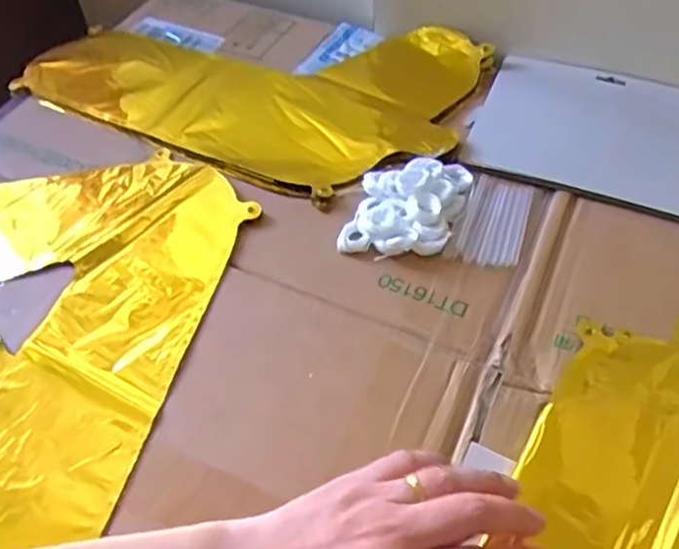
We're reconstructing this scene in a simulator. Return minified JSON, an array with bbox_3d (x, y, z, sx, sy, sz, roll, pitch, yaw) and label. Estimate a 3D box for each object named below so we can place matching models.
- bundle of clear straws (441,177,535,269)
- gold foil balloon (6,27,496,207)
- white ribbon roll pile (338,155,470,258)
[{"bbox_3d":[0.114,-0.040,0.481,0.048,0.006,0.087,19,53,15],"label":"bundle of clear straws"},{"bbox_3d":[-0.074,-0.190,0.603,0.380,0.018,0.245,23,54,19],"label":"gold foil balloon"},{"bbox_3d":[0.051,-0.053,0.480,0.075,0.021,0.101,15,52,13],"label":"white ribbon roll pile"}]

